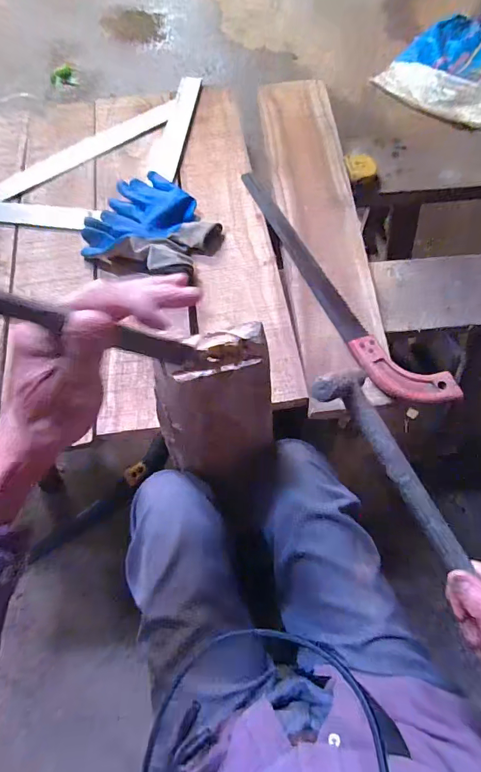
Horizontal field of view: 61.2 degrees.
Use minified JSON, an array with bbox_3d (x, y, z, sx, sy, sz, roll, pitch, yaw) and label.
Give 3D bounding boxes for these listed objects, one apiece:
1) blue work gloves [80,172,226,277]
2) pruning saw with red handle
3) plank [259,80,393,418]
[{"bbox_3d":[-0.135,-0.250,0.627,0.193,0.059,0.180,-1,67,2],"label":"blue work gloves"},{"bbox_3d":[0.129,-0.161,0.603,0.084,0.020,0.477,-28,69,-10],"label":"pruning saw with red handle"},{"bbox_3d":[0.125,-0.282,0.668,0.137,0.016,0.683,-5,67,0],"label":"plank"}]

